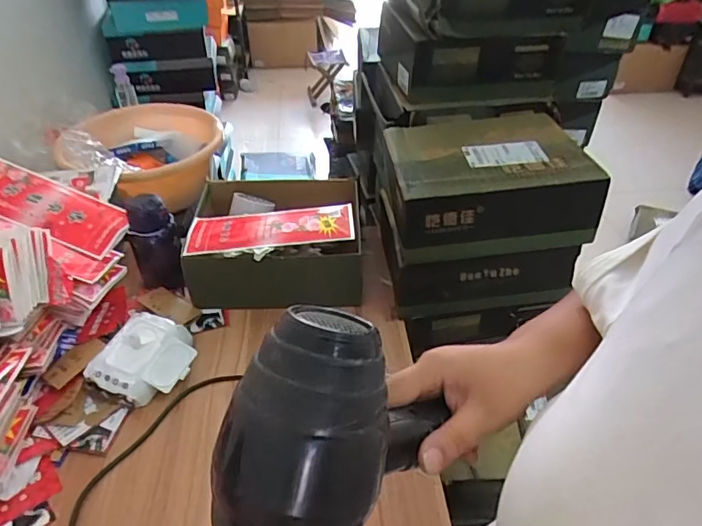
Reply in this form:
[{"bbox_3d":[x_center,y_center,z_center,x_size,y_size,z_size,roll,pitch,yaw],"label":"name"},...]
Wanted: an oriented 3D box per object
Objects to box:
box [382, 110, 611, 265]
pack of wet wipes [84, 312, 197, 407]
[{"bbox_3d":[0.224,-0.151,0.917,0.323,0.136,0.268,-3,40,-4],"label":"box"},{"bbox_3d":[-0.330,0.153,0.836,0.132,0.054,0.140,35,47,-1],"label":"pack of wet wipes"}]

